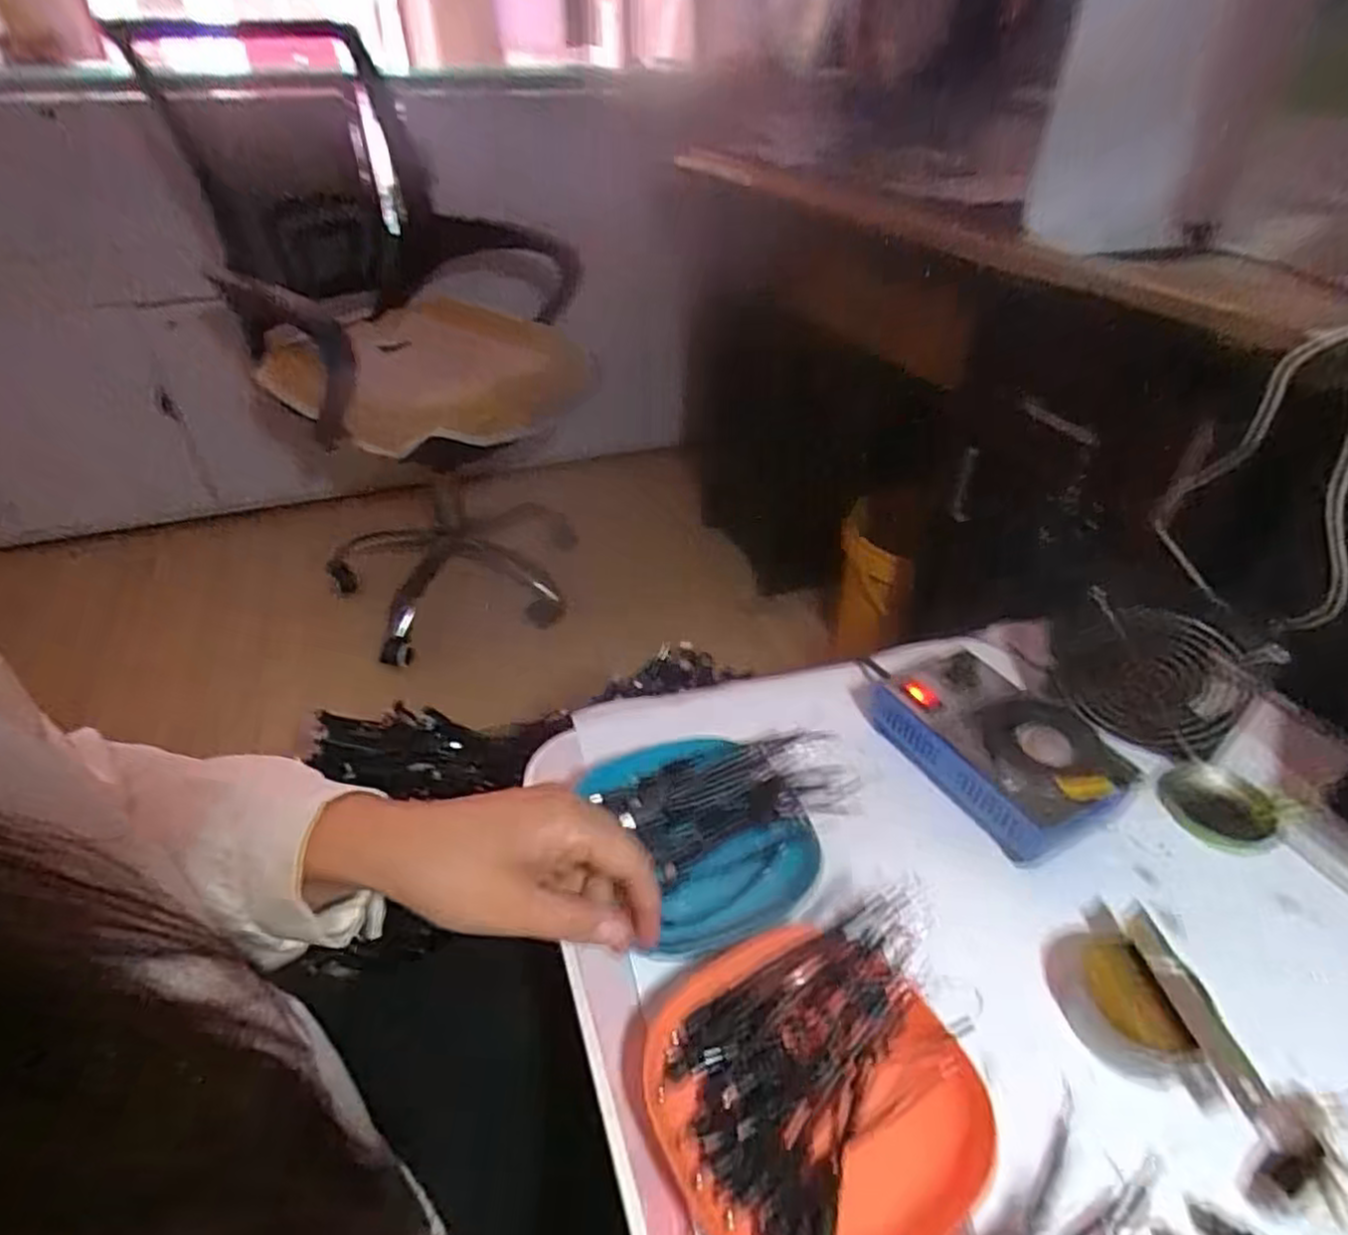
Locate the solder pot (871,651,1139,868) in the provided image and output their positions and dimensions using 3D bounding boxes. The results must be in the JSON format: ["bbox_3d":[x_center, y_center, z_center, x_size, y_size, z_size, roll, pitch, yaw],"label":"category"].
[{"bbox_3d":[0.217,0.081,0.497,0.094,0.050,0.154,-20,42,-23],"label":"solder pot"}]

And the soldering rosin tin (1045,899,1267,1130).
[{"bbox_3d":[0.237,0.199,0.378,0.060,0.028,0.112,-5,39,-6],"label":"soldering rosin tin"}]

